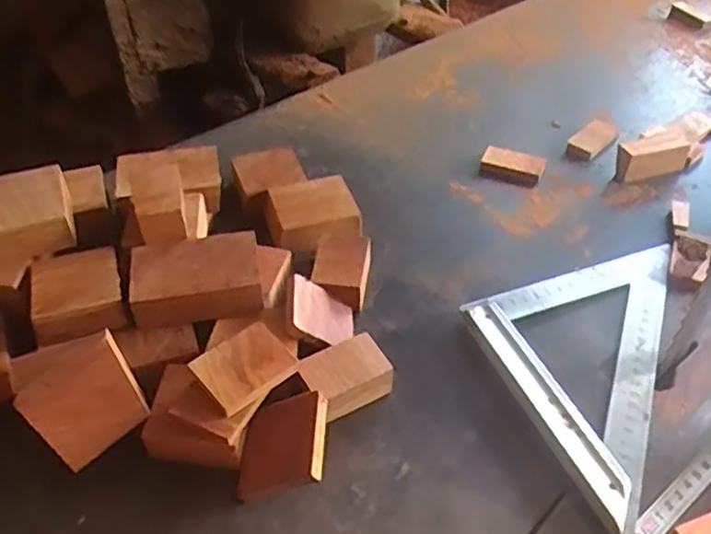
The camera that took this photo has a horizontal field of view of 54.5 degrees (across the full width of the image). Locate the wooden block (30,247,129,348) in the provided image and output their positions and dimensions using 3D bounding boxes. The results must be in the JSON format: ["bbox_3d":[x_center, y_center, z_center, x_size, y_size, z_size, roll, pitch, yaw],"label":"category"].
[{"bbox_3d":[-0.187,0.016,0.466,0.056,0.033,0.063,-12,46,-11],"label":"wooden block"}]

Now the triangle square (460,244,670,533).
[{"bbox_3d":[0.143,0.054,0.478,0.146,0.016,0.240,17,47,16],"label":"triangle square"}]

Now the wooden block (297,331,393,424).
[{"bbox_3d":[-0.007,0.072,0.451,0.055,0.035,0.037,-24,50,-22],"label":"wooden block"}]

